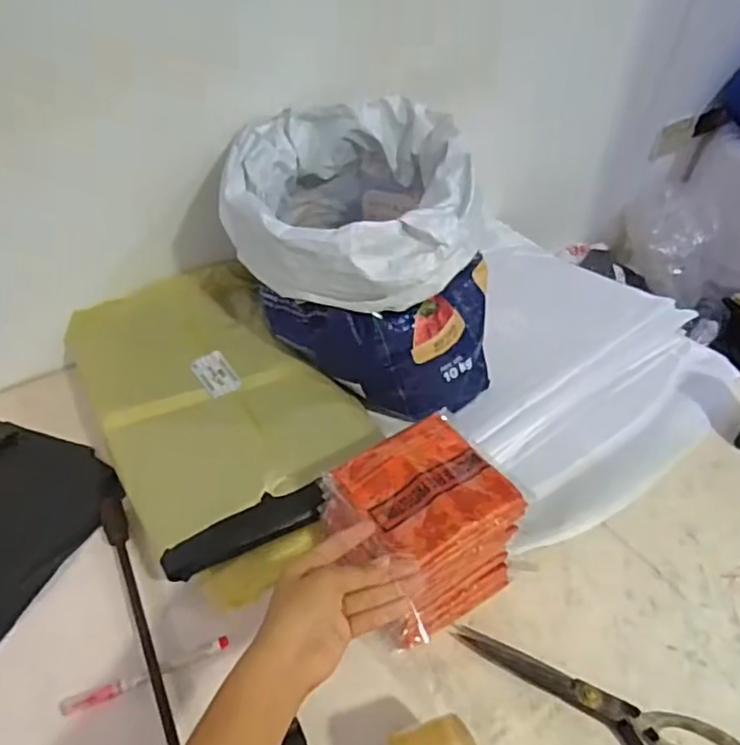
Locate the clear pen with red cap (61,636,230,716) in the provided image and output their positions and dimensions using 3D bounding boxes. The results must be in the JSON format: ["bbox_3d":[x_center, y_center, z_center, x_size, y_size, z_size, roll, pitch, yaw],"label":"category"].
[{"bbox_3d":[-0.195,0.266,0.551,0.142,0.018,0.017,-15,45,-18],"label":"clear pen with red cap"}]

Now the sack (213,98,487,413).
[{"bbox_3d":[-0.011,-0.157,0.781,0.308,0.257,0.322,1,42,-1],"label":"sack"}]

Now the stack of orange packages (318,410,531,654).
[{"bbox_3d":[0.050,0.141,0.588,0.138,0.128,0.133,-24,49,-26],"label":"stack of orange packages"}]

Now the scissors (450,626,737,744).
[{"bbox_3d":[0.199,0.280,0.541,0.248,0.020,0.084,33,51,29],"label":"scissors"}]

